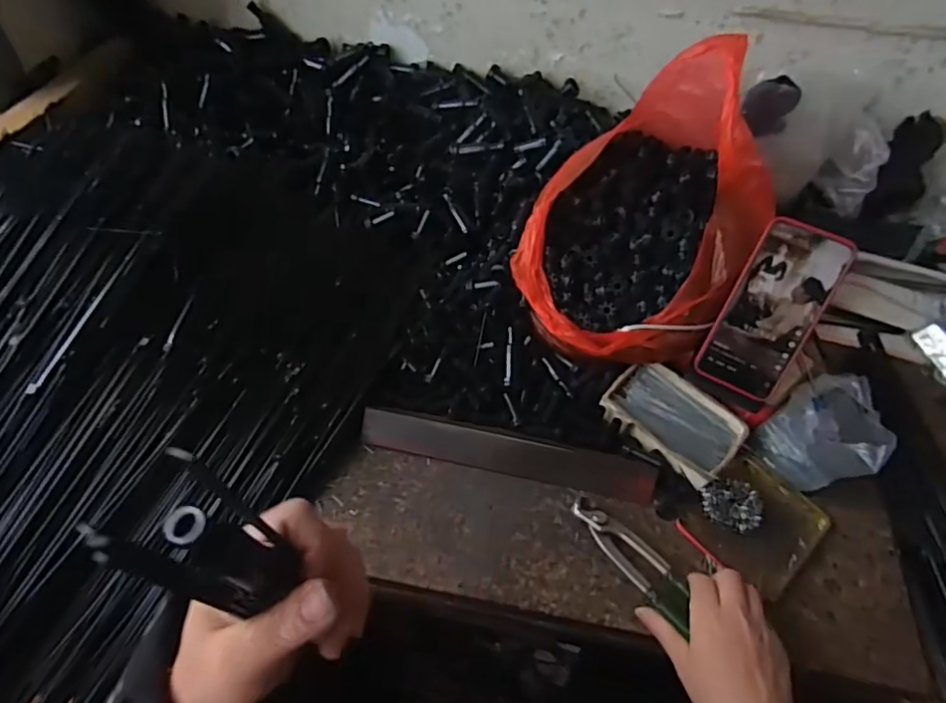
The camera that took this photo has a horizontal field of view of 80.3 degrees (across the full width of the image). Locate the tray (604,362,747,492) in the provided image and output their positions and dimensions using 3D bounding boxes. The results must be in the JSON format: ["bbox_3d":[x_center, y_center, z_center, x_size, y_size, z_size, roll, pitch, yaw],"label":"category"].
[{"bbox_3d":[0.200,0.069,0.565,0.127,0.026,0.086,34,57,20],"label":"tray"}]

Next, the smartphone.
[{"bbox_3d":[0.281,-0.038,0.531,0.080,0.163,0.008,27,18,20],"label":"smartphone"}]

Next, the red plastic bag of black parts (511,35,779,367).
[{"bbox_3d":[0.175,-0.134,0.573,0.207,0.236,0.274,29,55,17],"label":"red plastic bag of black parts"}]

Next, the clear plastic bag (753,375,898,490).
[{"bbox_3d":[0.352,0.082,0.556,0.118,0.057,0.094,-27,59,-23],"label":"clear plastic bag"}]

